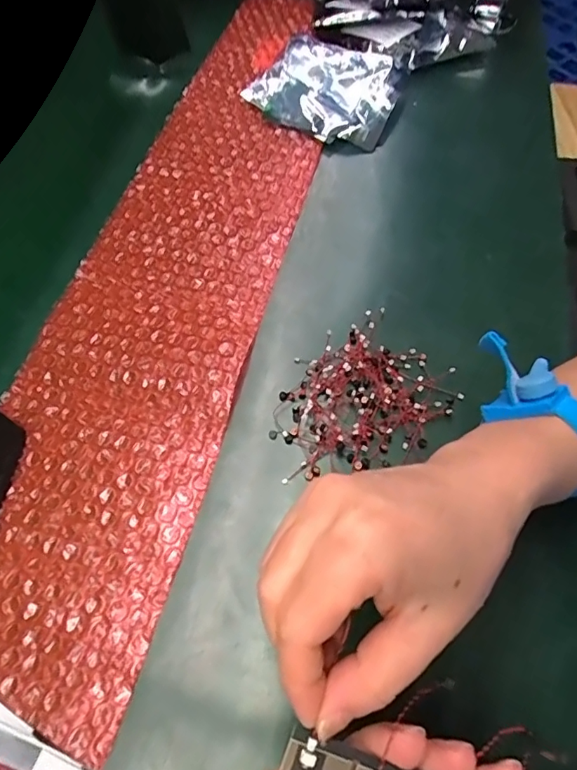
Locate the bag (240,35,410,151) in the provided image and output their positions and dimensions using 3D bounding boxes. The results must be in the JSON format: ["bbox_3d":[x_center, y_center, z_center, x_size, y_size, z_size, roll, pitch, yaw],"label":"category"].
[{"bbox_3d":[0.032,-0.255,0.410,0.130,0.019,0.103,28,66,17],"label":"bag"}]

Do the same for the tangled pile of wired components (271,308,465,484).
[{"bbox_3d":[0.044,0.010,0.282,0.081,0.012,0.105,38,69,19],"label":"tangled pile of wired components"}]

